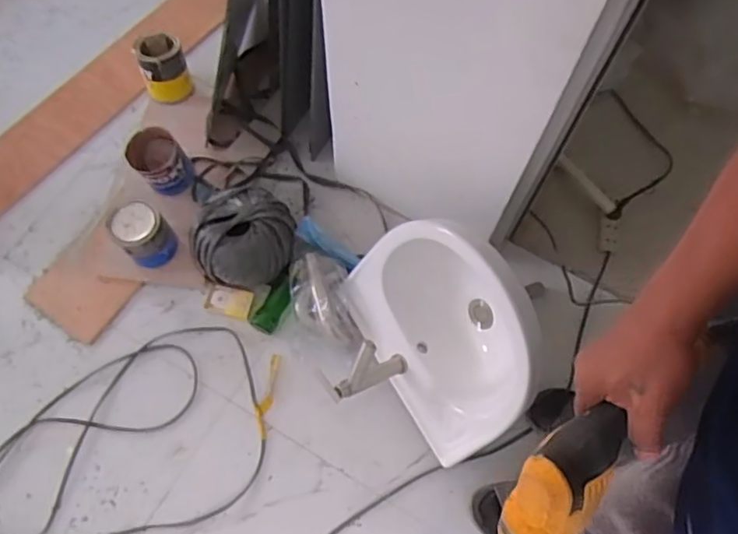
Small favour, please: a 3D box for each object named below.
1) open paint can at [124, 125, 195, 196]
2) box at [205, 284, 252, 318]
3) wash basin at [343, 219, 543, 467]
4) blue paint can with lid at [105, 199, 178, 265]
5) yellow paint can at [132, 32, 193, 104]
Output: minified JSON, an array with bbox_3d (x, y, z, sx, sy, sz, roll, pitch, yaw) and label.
[{"bbox_3d":[-0.445,-0.222,1.302,0.106,0.115,0.110,0,70,1],"label":"open paint can"},{"bbox_3d":[-0.294,0.071,1.264,0.091,0.023,0.057,7,68,3],"label":"box"},{"bbox_3d":[0.146,0.118,1.098,0.249,0.239,0.392,-24,70,-9],"label":"wash basin"},{"bbox_3d":[-0.462,-0.065,1.249,0.103,0.134,0.114,-38,74,-12],"label":"blue paint can with lid"},{"bbox_3d":[-0.470,-0.455,1.392,0.109,0.137,0.094,-17,71,-5],"label":"yellow paint can"}]

